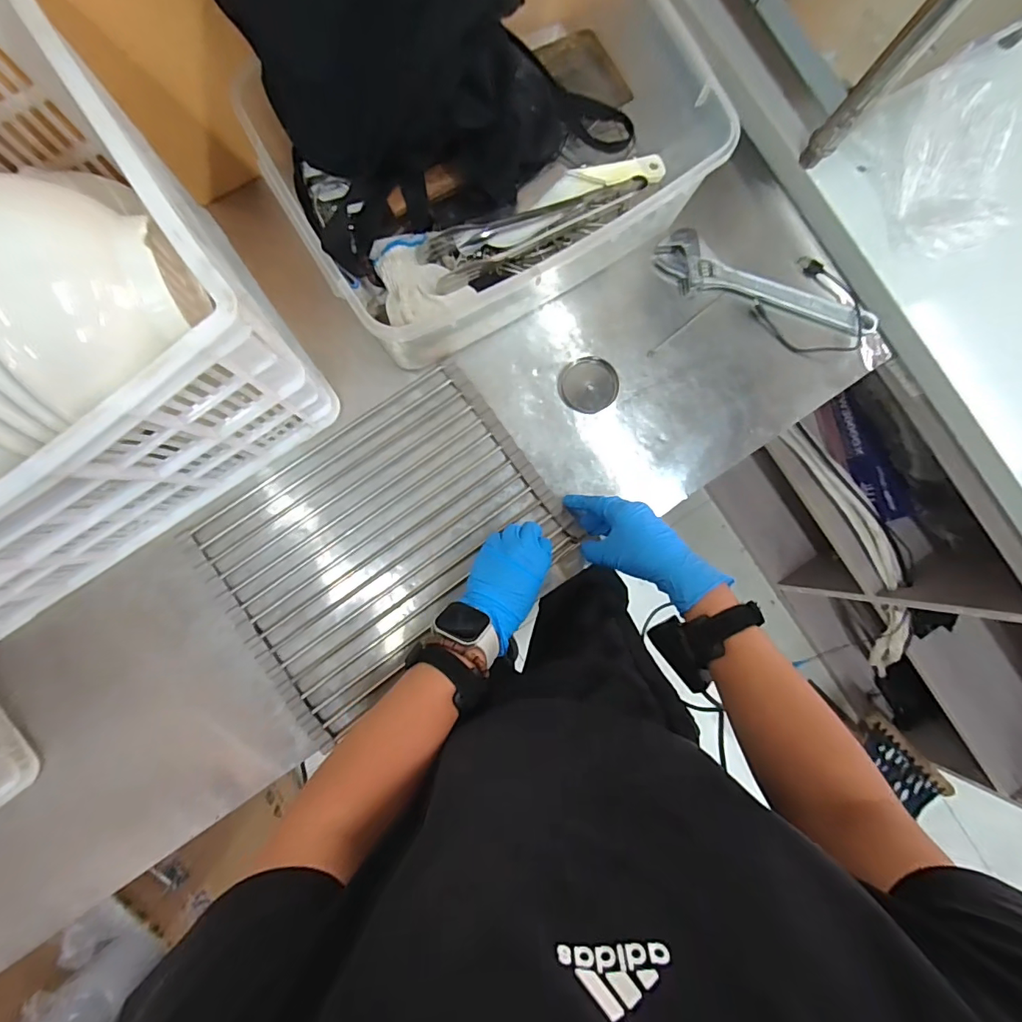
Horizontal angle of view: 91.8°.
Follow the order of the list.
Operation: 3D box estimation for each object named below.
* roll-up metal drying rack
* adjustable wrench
[{"bbox_3d":[-0.137,0.031,0.564,0.347,0.013,0.261,-36,88,-6],"label":"roll-up metal drying rack"},{"bbox_3d":[0.317,-0.276,0.621,0.284,0.026,0.060,20,84,-2],"label":"adjustable wrench"}]

